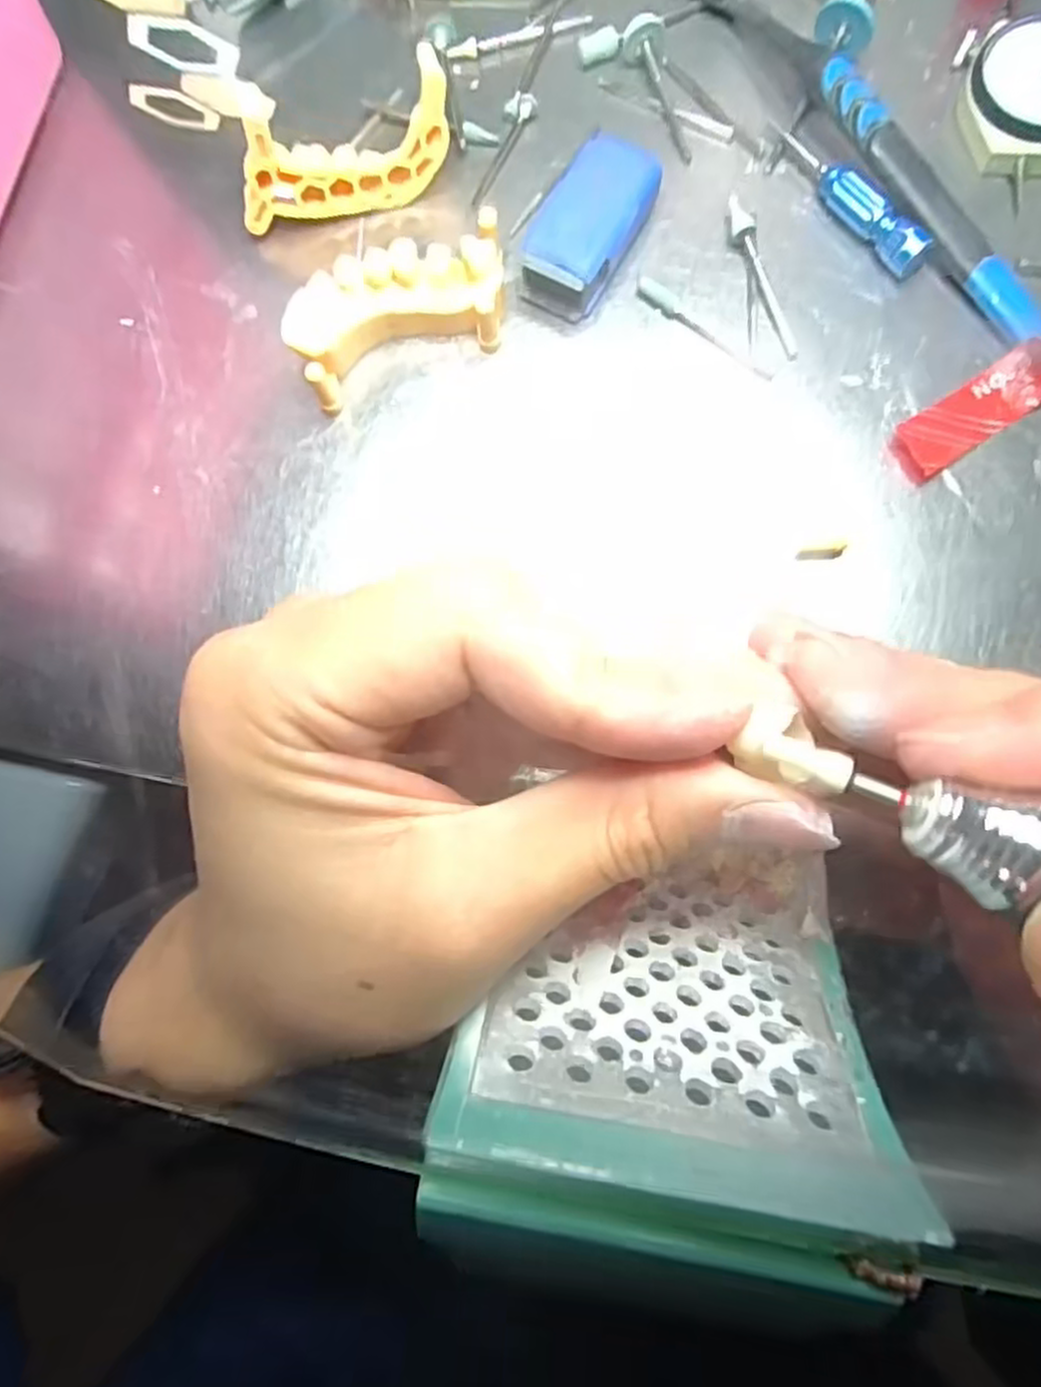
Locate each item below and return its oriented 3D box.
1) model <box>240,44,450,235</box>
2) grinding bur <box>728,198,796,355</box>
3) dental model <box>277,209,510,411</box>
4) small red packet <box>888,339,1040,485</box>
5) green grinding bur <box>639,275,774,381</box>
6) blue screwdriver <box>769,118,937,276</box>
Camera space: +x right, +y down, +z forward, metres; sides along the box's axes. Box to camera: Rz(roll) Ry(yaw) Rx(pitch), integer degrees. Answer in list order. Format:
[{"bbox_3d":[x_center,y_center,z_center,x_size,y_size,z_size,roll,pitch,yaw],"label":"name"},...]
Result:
[{"bbox_3d":[-0.049,-0.151,0.200,0.061,0.032,0.015,-12,81,1],"label":"model"},{"bbox_3d":[0.068,-0.116,0.201,0.006,0.006,0.048,-21,81,0],"label":"grinding bur"},{"bbox_3d":[-0.032,-0.104,0.197,0.060,0.020,0.029,-21,81,0],"label":"dental model"},{"bbox_3d":[0.120,-0.075,0.190,0.048,0.008,0.016,-34,81,-2],"label":"small red packet"},{"bbox_3d":[0.051,-0.102,0.200,0.045,0.004,0.005,38,85,8],"label":"green grinding bur"},{"bbox_3d":[0.090,-0.140,0.201,0.010,0.010,0.060,-36,81,-3],"label":"blue screwdriver"}]

